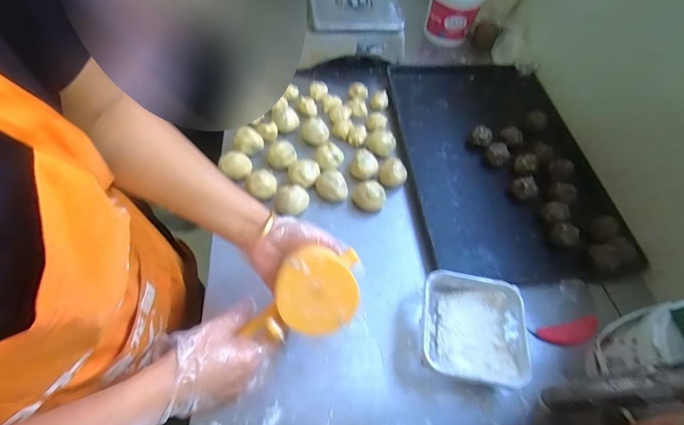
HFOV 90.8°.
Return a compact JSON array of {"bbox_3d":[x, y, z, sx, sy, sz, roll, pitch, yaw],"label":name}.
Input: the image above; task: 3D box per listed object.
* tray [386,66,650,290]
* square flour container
[{"bbox_3d":[0.337,-0.126,0.756,0.402,0.064,0.598,-2,59,-6],"label":"tray"},{"bbox_3d":[0.207,0.185,0.533,0.160,0.057,0.150,11,58,3],"label":"square flour container"}]

